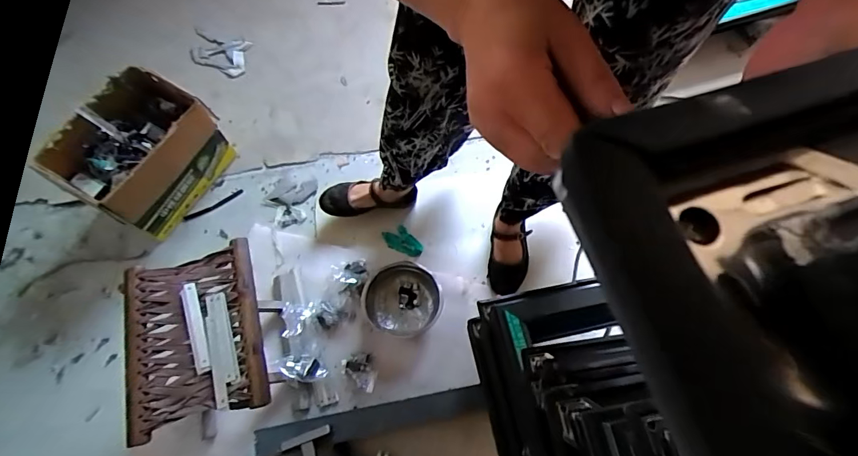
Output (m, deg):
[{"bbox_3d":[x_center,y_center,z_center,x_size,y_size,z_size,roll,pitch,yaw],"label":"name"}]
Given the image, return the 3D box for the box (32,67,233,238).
[{"bbox_3d":[-0.742,-0.183,1.164,0.278,0.274,0.357,22,67,8],"label":"box"}]

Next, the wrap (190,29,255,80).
[{"bbox_3d":[-0.694,-0.583,1.453,0.256,0.029,0.156,24,67,9],"label":"wrap"}]

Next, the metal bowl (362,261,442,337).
[{"bbox_3d":[-0.067,0.173,1.088,0.173,0.078,0.189,-1,67,1],"label":"metal bowl"}]

